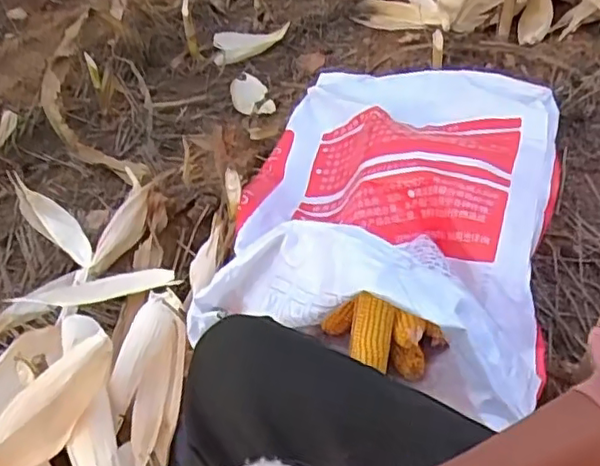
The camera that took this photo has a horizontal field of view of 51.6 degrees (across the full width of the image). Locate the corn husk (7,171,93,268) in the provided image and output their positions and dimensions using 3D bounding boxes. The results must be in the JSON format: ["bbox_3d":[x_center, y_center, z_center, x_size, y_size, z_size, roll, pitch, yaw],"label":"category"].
[{"bbox_3d":[-0.461,-0.027,1.139,0.246,0.024,0.055,40,59,17],"label":"corn husk"}]

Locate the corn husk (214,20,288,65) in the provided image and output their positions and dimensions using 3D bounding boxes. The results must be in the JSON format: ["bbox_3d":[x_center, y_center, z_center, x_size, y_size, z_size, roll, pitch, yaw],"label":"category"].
[{"bbox_3d":[-0.136,-0.540,1.753,0.226,0.052,0.110,-12,46,-9],"label":"corn husk"}]

